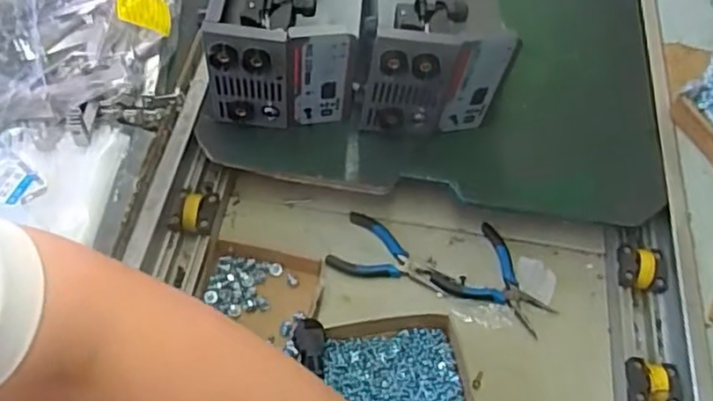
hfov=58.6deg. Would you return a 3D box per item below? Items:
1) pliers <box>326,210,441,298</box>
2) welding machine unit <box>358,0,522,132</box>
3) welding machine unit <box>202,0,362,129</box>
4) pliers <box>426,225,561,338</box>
[{"bbox_3d":[0.042,0.075,0.808,0.142,0.010,0.086,24,60,11],"label":"pliers"},{"bbox_3d":[0.096,-0.246,0.822,0.169,0.172,0.298,3,58,-2],"label":"welding machine unit"},{"bbox_3d":[-0.079,-0.250,0.813,0.157,0.162,0.300,7,58,1],"label":"welding machine unit"},{"bbox_3d":[0.181,0.107,0.798,0.137,0.012,0.111,40,64,19],"label":"pliers"}]

